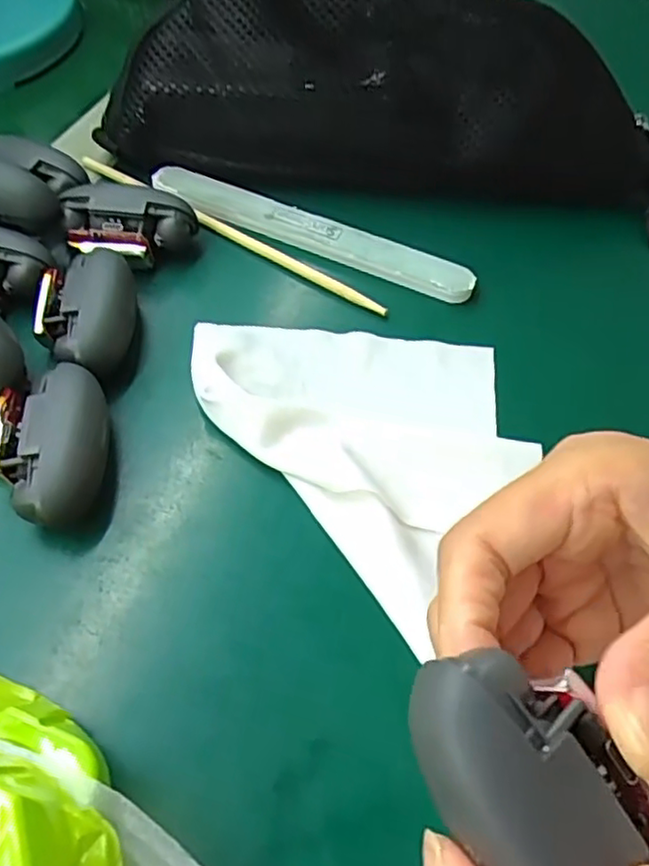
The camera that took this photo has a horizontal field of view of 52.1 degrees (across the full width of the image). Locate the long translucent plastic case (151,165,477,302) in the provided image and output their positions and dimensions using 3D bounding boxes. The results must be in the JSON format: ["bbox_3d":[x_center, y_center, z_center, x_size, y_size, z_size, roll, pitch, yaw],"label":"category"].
[{"bbox_3d":[-0.008,-0.101,0.329,0.170,0.006,0.020,22,58,13],"label":"long translucent plastic case"}]

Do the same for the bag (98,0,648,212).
[{"bbox_3d":[0.044,-0.169,0.330,0.303,0.084,0.074,9,56,4],"label":"bag"}]

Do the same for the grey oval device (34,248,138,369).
[{"bbox_3d":[-0.101,-0.050,0.283,0.038,0.027,0.060,-7,56,-7],"label":"grey oval device"}]

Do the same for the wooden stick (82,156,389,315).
[{"bbox_3d":[-0.050,-0.103,0.333,0.188,0.007,0.009,29,60,17],"label":"wooden stick"}]

